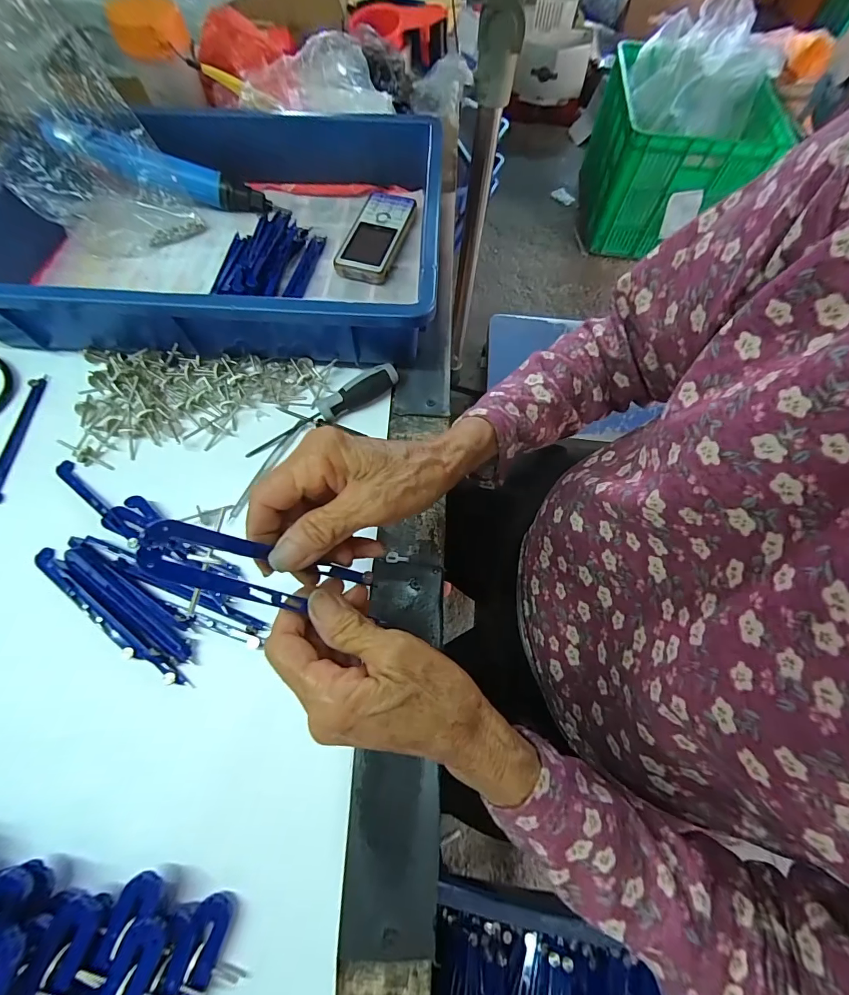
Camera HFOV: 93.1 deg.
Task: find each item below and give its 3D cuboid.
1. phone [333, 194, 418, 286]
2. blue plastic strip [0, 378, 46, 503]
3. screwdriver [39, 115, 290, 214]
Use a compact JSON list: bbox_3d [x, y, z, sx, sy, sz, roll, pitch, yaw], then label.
[{"bbox_3d":[-0.053,-0.283,0.437,0.060,0.020,0.122,16,66,6],"label":"phone"},{"bbox_3d":[-0.351,-0.053,0.343,0.013,0.004,0.123,-5,66,-3],"label":"blue plastic strip"},{"bbox_3d":[-0.267,-0.350,0.435,0.211,0.029,0.029,3,63,-26],"label":"screwdriver"}]

